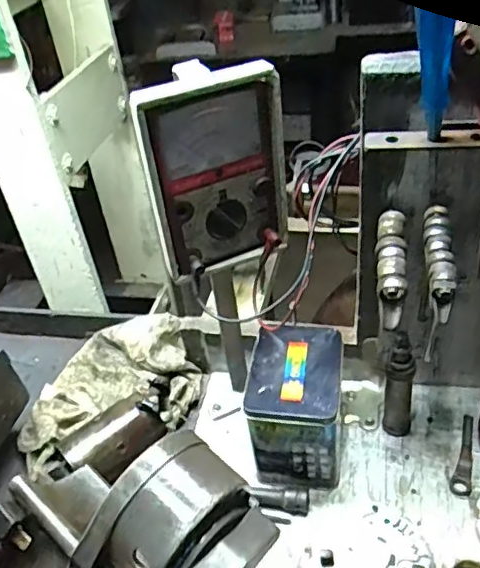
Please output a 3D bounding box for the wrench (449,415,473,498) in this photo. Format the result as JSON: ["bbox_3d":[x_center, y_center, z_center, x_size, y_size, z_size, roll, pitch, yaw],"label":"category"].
[{"bbox_3d":[0.244,0.184,0.625,0.020,0.007,0.105,10,42,20],"label":"wrench"}]

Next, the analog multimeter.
[{"bbox_3d":[-0.020,-0.094,0.502,0.123,0.177,0.033,-22,37,-17],"label":"analog multimeter"}]

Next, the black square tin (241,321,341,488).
[{"bbox_3d":[0.063,0.133,0.627,0.089,0.122,0.125,1,39,11],"label":"black square tin"}]

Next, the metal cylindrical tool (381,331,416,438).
[{"bbox_3d":[0.176,0.108,0.629,0.031,0.138,0.038,7,41,17],"label":"metal cylindrical tool"}]

